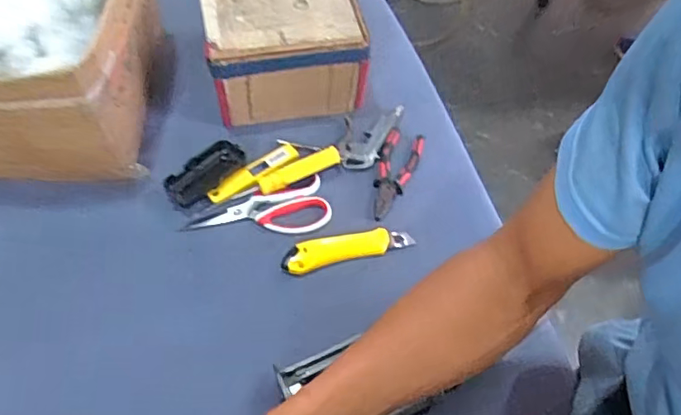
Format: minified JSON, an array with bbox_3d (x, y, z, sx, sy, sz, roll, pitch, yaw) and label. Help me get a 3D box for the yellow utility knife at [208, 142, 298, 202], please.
[{"bbox_3d":[-0.115,-0.046,0.718,0.135,0.016,0.033,-32,64,-21],"label":"yellow utility knife"}]

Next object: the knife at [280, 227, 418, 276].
[{"bbox_3d":[0.009,0.047,0.664,0.165,0.014,0.033,-14,59,-12],"label":"knife"}]

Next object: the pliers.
[{"bbox_3d":[0.074,-0.048,0.734,0.052,0.012,0.151,18,58,8],"label":"pliers"}]

